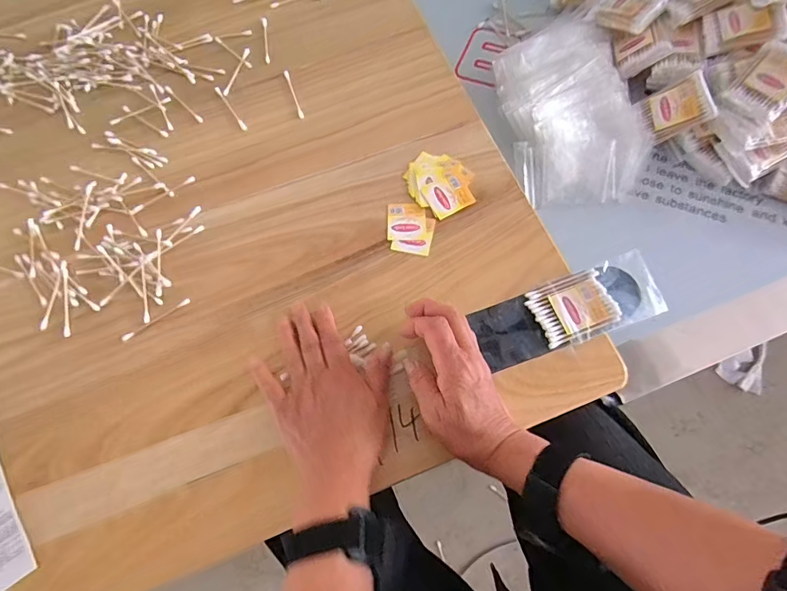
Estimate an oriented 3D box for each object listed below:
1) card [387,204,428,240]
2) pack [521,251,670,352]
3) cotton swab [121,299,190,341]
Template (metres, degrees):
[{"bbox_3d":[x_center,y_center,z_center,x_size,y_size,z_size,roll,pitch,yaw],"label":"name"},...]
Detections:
[{"bbox_3d":[0.014,-0.078,0.475,0.040,0.004,0.040,-2,71,1],"label":"card"},{"bbox_3d":[0.196,0.005,0.439,0.122,0.008,0.066,-22,72,-6],"label":"pack"},{"bbox_3d":[-0.237,0.024,0.455,0.072,0.004,0.006,-35,74,-10],"label":"cotton swab"}]

